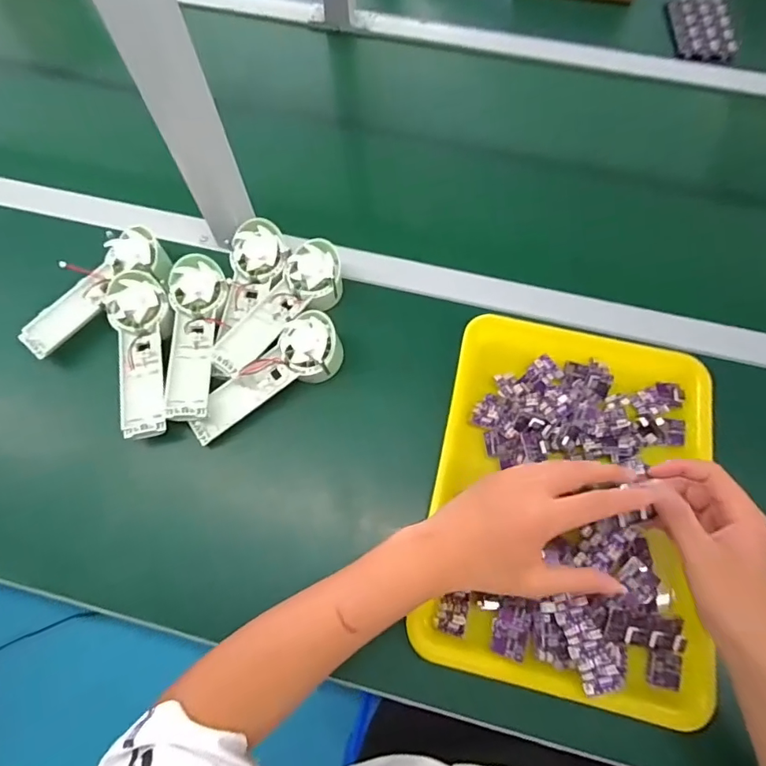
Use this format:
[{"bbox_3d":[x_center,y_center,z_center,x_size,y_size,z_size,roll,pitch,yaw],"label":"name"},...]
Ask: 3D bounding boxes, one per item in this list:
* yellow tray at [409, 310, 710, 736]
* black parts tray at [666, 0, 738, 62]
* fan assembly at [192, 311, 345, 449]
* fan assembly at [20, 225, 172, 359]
[{"bbox_3d":[0.176,0.103,0.457,0.247,0.031,0.346,11,69,5],"label":"yellow tray"},{"bbox_3d":[0.488,-0.548,0.731,0.087,0.024,0.136,3,68,2],"label":"black parts tray"},{"bbox_3d":[-0.122,-0.008,0.489,0.172,0.046,0.059,-33,71,-11],"label":"fan assembly"},{"bbox_3d":[-0.314,-0.098,0.525,0.072,0.045,0.176,42,75,15],"label":"fan assembly"}]

